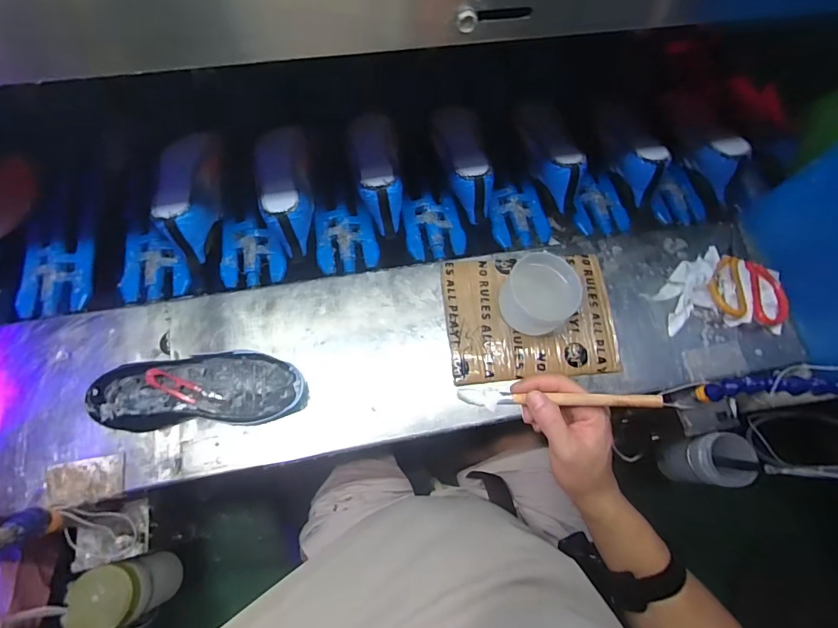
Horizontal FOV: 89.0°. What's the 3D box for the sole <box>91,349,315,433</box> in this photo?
[{"bbox_3d":[-0.263,0.091,0.523,0.237,0.047,0.094,-3,70,-4],"label":"sole"}]

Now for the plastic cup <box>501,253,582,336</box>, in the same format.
[{"bbox_3d":[0.158,-0.023,0.570,0.090,0.073,0.093,1,70,-3],"label":"plastic cup"}]

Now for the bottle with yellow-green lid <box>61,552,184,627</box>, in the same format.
[{"bbox_3d":[-0.375,0.357,0.550,0.066,0.134,0.071,1,70,-3],"label":"bottle with yellow-green lid"}]

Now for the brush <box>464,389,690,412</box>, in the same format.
[{"bbox_3d":[0.129,0.081,0.396,0.196,0.013,0.020,-4,64,25],"label":"brush"}]

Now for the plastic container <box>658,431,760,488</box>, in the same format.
[{"bbox_3d":[0.436,0.224,0.646,0.071,0.114,0.070,1,70,-3],"label":"plastic container"}]

